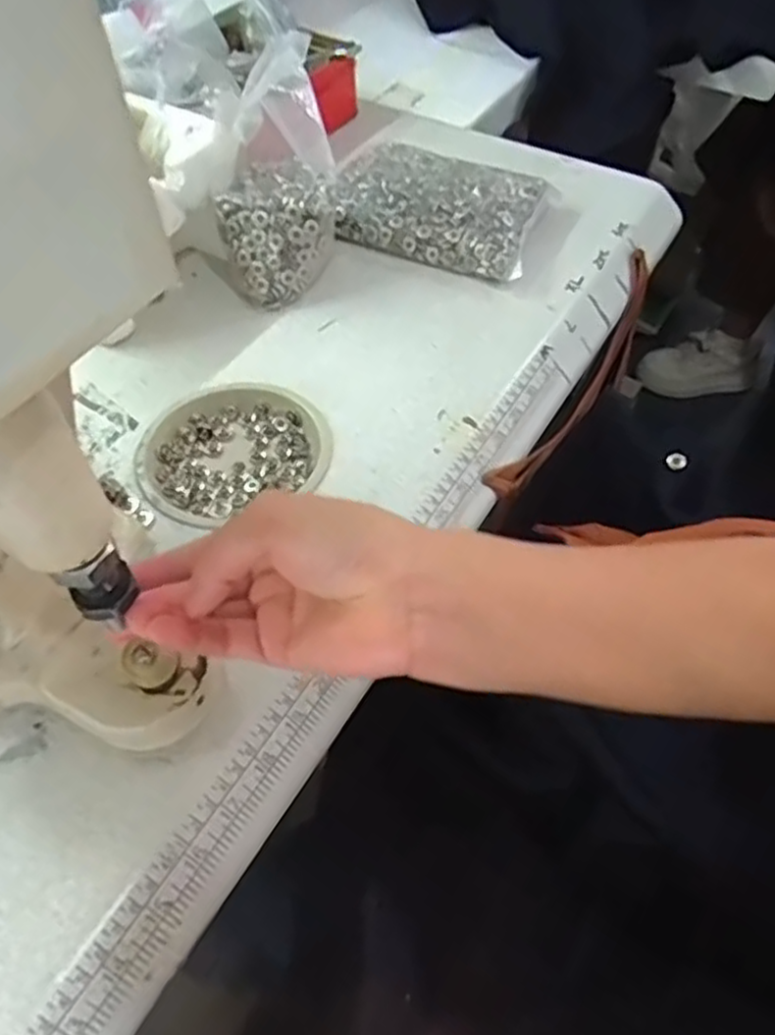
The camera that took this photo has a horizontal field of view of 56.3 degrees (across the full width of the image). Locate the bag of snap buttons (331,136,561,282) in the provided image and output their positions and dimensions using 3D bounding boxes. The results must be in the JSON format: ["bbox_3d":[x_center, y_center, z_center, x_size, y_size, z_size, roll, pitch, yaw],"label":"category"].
[{"bbox_3d":[0.038,-0.250,0.591,0.169,0.039,0.111,20,56,14],"label":"bag of snap buttons"}]

